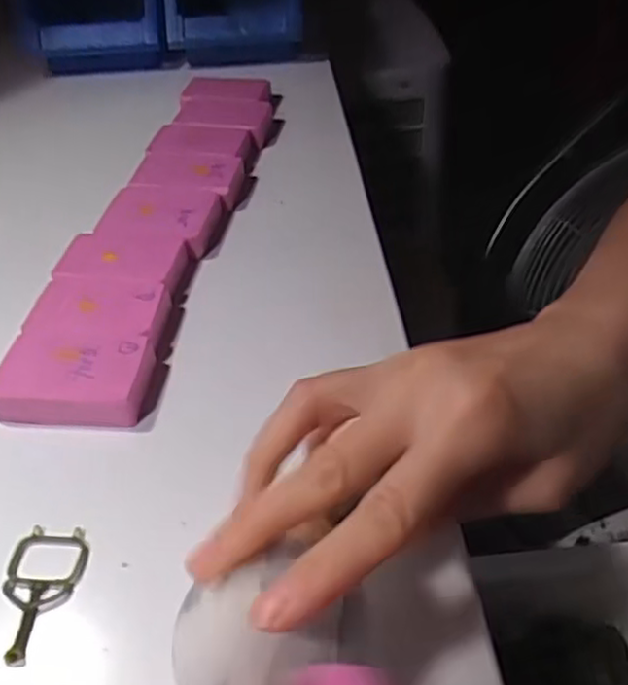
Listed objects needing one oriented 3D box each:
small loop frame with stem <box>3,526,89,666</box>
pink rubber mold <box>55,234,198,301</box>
[{"bbox_3d":[-0.107,0.097,0.267,0.030,0.004,0.054,0,43,3],"label":"small loop frame with stem"},{"bbox_3d":[-0.112,-0.044,0.406,0.073,0.020,0.047,3,43,5],"label":"pink rubber mold"}]

